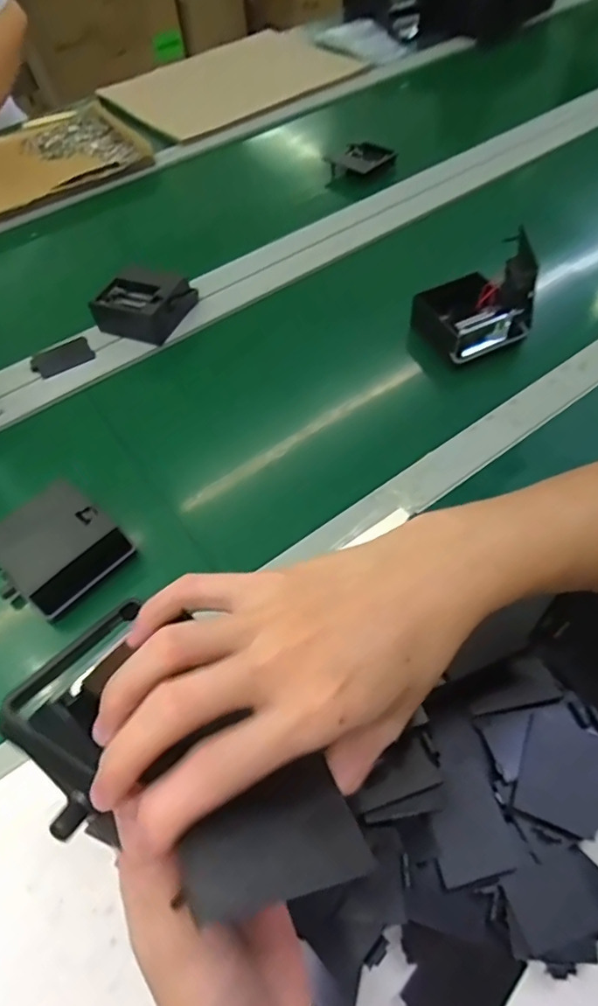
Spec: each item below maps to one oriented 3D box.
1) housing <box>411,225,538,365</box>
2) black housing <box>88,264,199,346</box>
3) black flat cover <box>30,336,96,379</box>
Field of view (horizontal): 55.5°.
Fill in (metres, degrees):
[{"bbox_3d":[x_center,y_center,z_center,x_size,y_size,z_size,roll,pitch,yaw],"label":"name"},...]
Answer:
[{"bbox_3d":[0.206,-0.212,0.617,0.159,0.083,0.093,-33,60,-18],"label":"housing"},{"bbox_3d":[-0.177,-0.230,0.652,0.087,0.043,0.086,19,59,16],"label":"black housing"},{"bbox_3d":[-0.267,-0.164,0.639,0.065,0.007,0.048,-27,58,-14],"label":"black flat cover"}]

